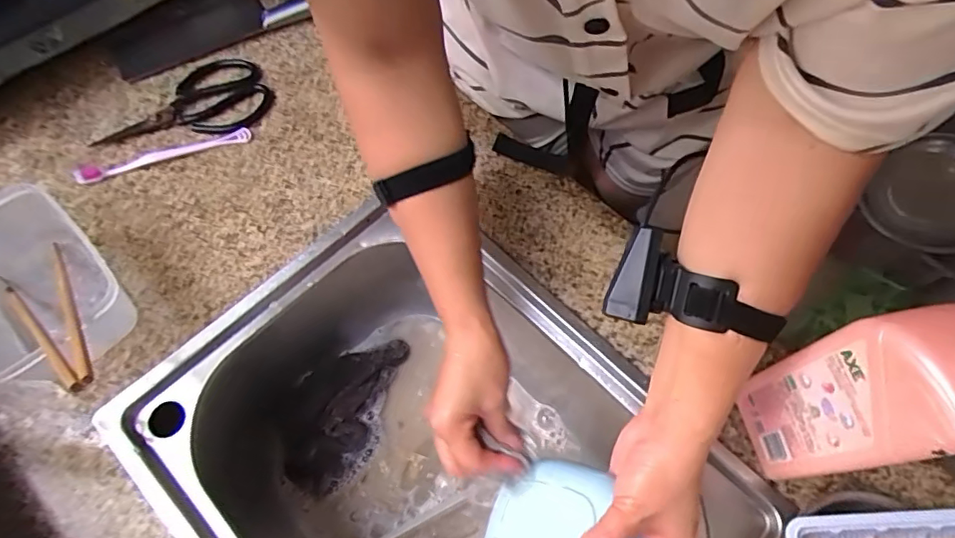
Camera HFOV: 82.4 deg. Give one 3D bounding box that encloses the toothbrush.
[{"bbox_3d":[-0.331,-0.122,0.580,0.172,0.012,0.025,-18,66,-10],"label":"toothbrush"}]

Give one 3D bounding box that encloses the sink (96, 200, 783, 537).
[{"bbox_3d":[-0.032,0.195,0.531,0.474,0.173,0.368,39,69,16],"label":"sink"}]

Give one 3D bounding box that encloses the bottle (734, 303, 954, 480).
[{"bbox_3d":[0.258,0.075,0.340,0.052,0.264,0.077,-9,65,-6],"label":"bottle"}]

